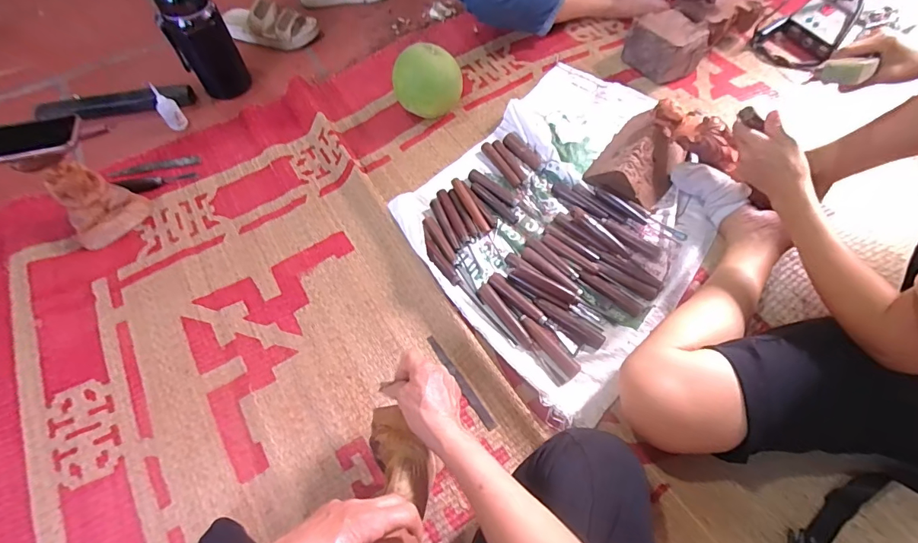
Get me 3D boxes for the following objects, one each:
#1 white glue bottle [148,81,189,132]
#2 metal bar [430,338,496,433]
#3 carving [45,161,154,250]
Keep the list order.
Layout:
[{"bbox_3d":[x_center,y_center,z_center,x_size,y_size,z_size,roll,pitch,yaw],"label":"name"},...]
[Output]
[{"bbox_3d":[-0.580,-0.325,0.863,0.038,0.092,0.031,-36,68,-16],"label":"white glue bottle"},{"bbox_3d":[0.001,0.164,0.644,0.016,0.009,0.162,-33,67,-15],"label":"metal bar"},{"bbox_3d":[-0.614,-0.116,0.724,0.070,0.144,0.121,41,71,19],"label":"carving"}]

